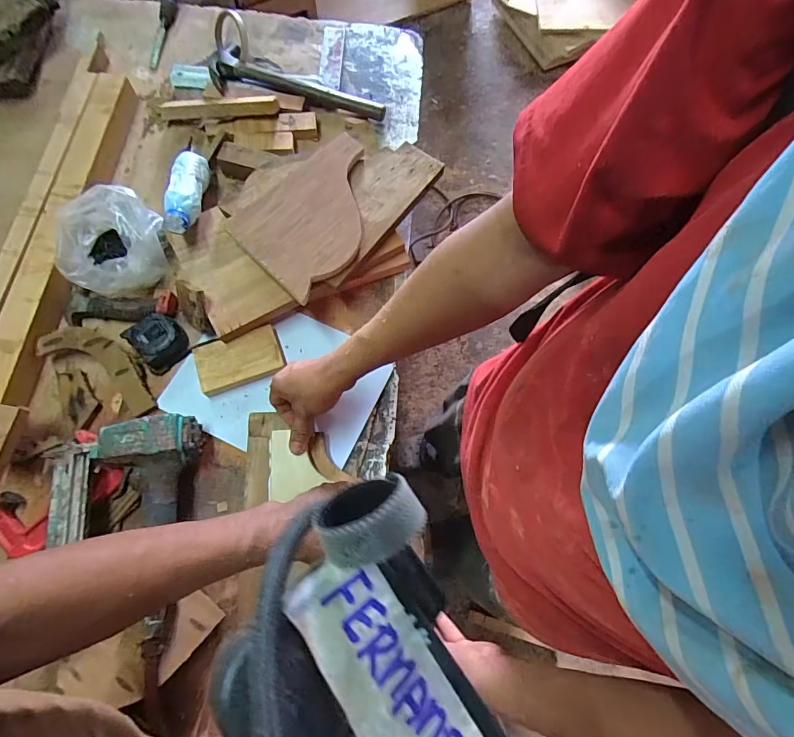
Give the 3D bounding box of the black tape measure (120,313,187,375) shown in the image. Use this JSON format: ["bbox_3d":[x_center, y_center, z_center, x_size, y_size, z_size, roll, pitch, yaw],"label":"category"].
[{"bbox_3d":[-0.345,-0.039,0.638,0.066,0.039,0.073,-36,78,-8],"label":"black tape measure"}]

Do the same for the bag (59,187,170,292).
[{"bbox_3d":[-0.418,-0.177,0.639,0.135,0.081,0.122,-24,76,-5],"label":"bag"}]

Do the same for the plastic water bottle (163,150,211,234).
[{"bbox_3d":[-0.319,-0.272,0.665,0.046,0.039,0.180,-8,54,-1],"label":"plastic water bottle"}]

